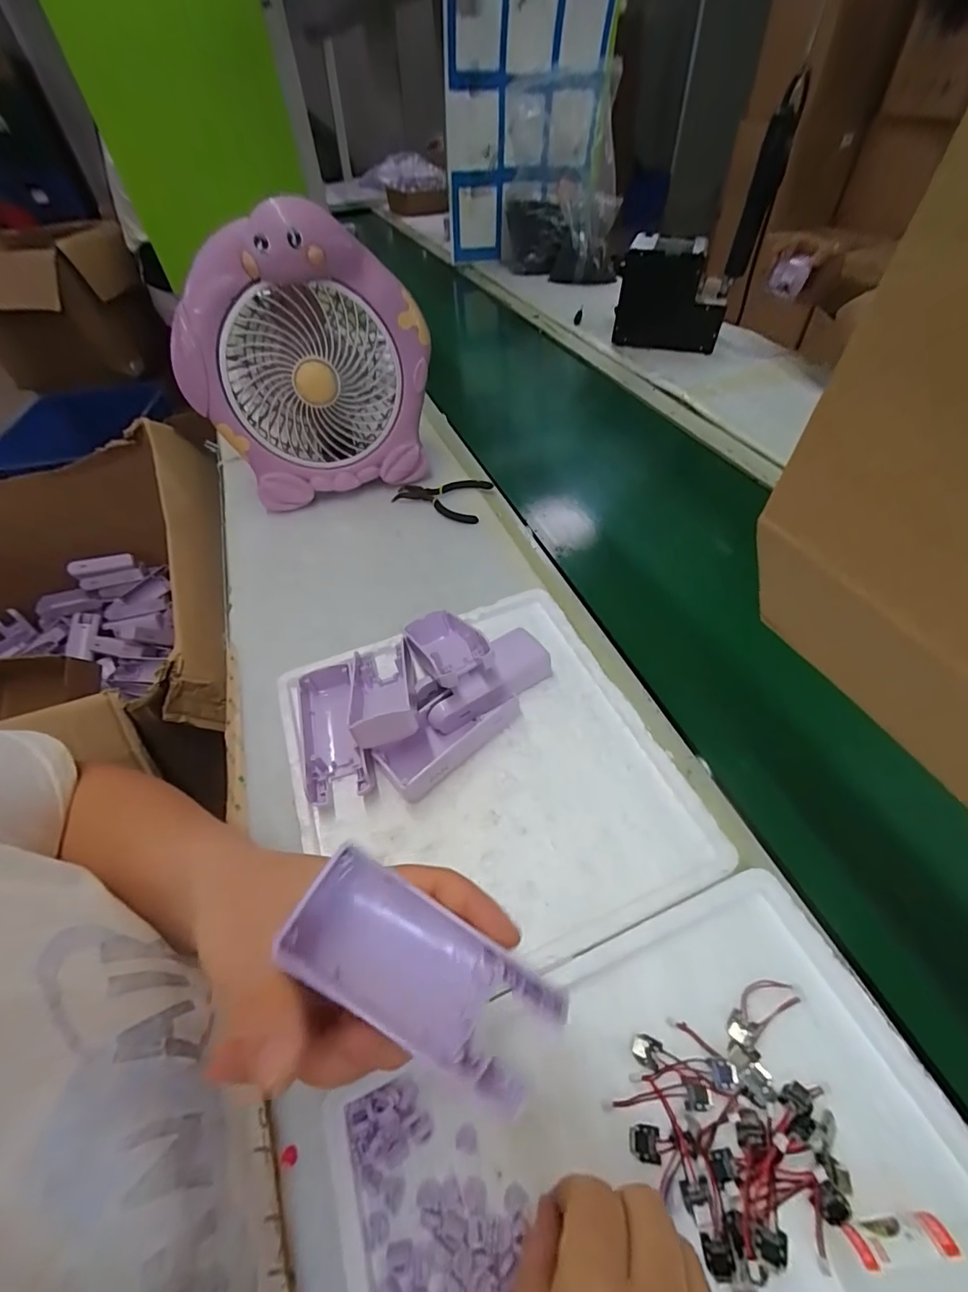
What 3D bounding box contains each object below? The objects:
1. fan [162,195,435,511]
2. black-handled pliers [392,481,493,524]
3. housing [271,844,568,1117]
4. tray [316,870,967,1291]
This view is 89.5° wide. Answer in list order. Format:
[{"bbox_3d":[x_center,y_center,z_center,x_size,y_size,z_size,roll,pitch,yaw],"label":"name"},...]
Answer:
[{"bbox_3d":[-0.200,-0.315,0.577,0.265,0.278,0.159,-10,50,-4],"label":"fan"},{"bbox_3d":[-0.053,-0.184,0.607,0.115,0.021,0.073,13,52,14],"label":"black-handled pliers"},{"bbox_3d":[-0.022,0.127,0.186,0.109,0.029,0.043,37,58,-2],"label":"housing"},{"bbox_3d":[0.091,0.263,0.189,0.270,0.020,0.247,-20,52,-11],"label":"tray"}]

